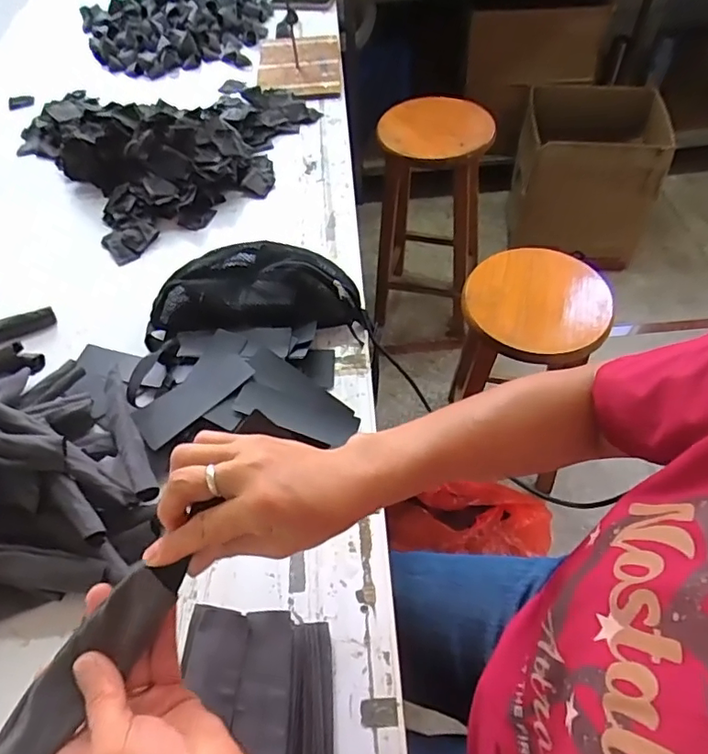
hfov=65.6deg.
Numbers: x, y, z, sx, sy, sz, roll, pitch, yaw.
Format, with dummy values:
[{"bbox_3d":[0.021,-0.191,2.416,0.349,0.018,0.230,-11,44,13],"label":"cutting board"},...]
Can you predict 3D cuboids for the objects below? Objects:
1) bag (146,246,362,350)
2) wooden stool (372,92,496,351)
[{"bbox_3d":[-0.138,-0.125,0.762,0.291,0.074,0.144,-2,53,3],"label":"bag"},{"bbox_3d":[0.202,-0.414,1.579,0.304,0.671,0.364,8,55,11],"label":"wooden stool"}]

